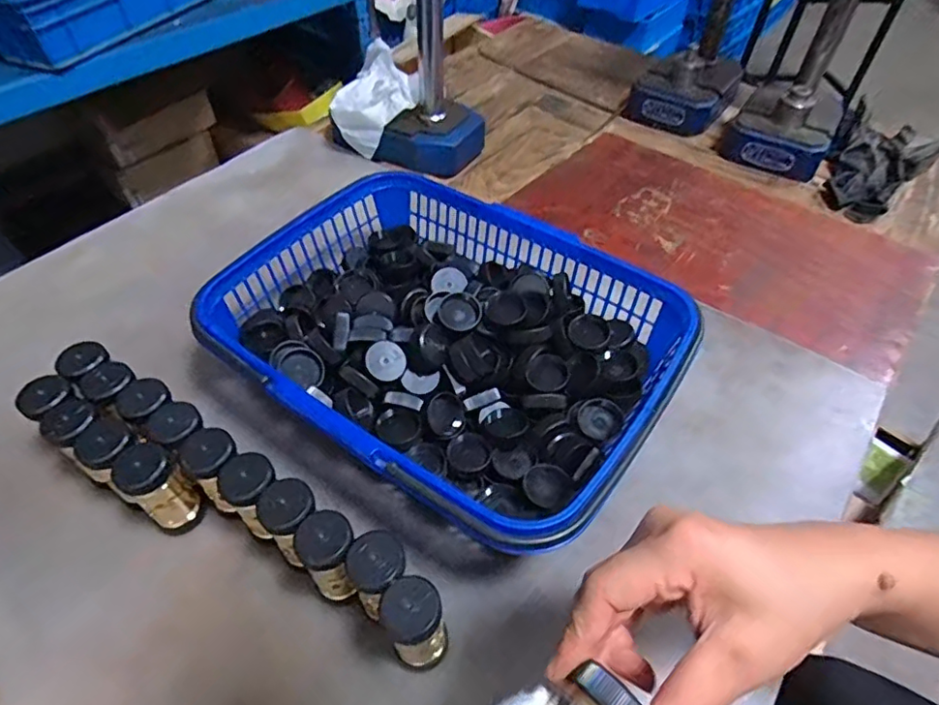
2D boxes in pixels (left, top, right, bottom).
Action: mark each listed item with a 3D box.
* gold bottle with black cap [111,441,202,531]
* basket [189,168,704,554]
[{"bbox_3d":[-0.218,0.097,0.401,0.029,0.075,0.033,30,55,24],"label":"gold bottle with black cap"},{"bbox_3d":[-0.021,-0.004,0.477,0.348,0.098,0.258,28,54,22],"label":"basket"}]

